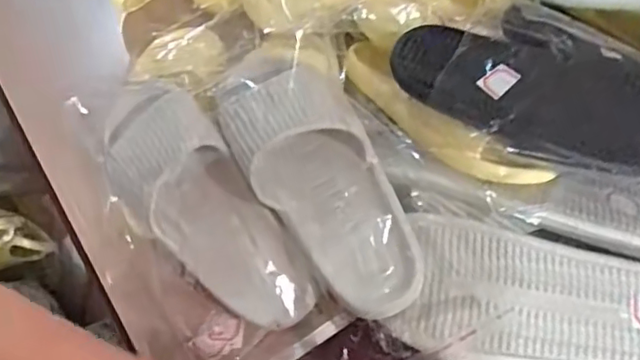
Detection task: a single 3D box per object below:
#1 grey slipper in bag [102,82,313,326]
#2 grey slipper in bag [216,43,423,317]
[{"bbox_3d":[-0.105,0.022,0.527,0.115,0.049,0.258,-41,83,10],"label":"grey slipper in bag"},{"bbox_3d":[0.003,0.000,0.485,0.097,0.064,0.235,-30,84,-20],"label":"grey slipper in bag"}]

